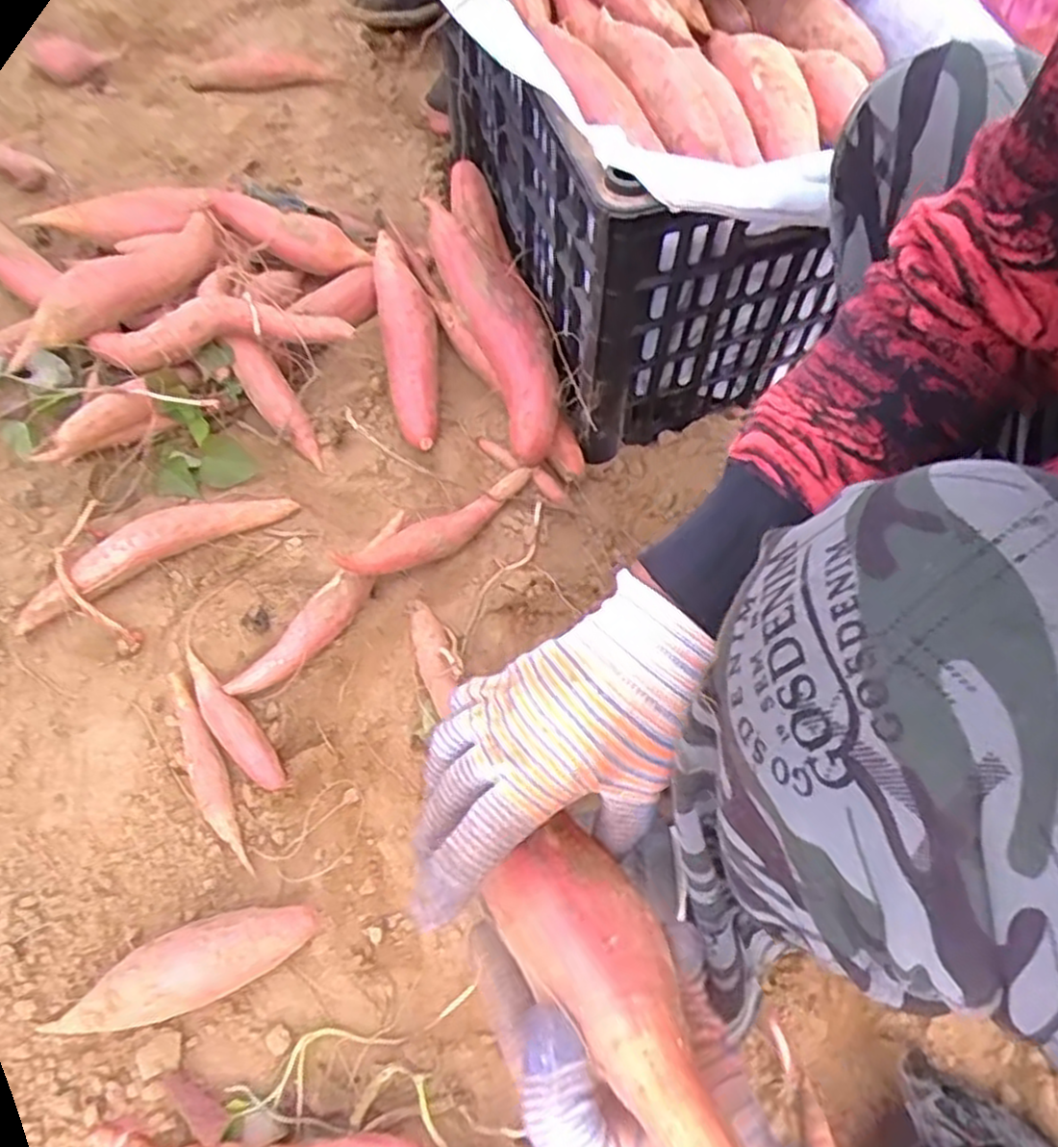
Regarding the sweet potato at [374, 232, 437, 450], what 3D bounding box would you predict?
[{"bbox_3d":[-0.112,-0.223,0.719,0.051,0.056,0.233,-10,63,-7],"label":"sweet potato"}]

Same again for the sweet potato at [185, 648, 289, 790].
[{"bbox_3d":[-0.217,0.104,0.556,0.027,0.021,0.126,-37,69,-19],"label":"sweet potato"}]

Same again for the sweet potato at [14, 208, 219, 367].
[{"bbox_3d":[-0.367,-0.265,0.700,0.068,0.060,0.227,23,49,8],"label":"sweet potato"}]

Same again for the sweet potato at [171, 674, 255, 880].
[{"bbox_3d":[-0.226,0.136,0.541,0.022,0.017,0.142,-21,65,-13],"label":"sweet potato"}]

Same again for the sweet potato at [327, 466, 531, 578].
[{"bbox_3d":[-0.068,-0.039,0.630,0.183,0.050,0.033,-34,68,-18],"label":"sweet potato"}]

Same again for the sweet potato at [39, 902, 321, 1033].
[{"bbox_3d":[-0.212,0.245,0.478,0.155,0.039,0.045,-20,64,-12],"label":"sweet potato"}]

